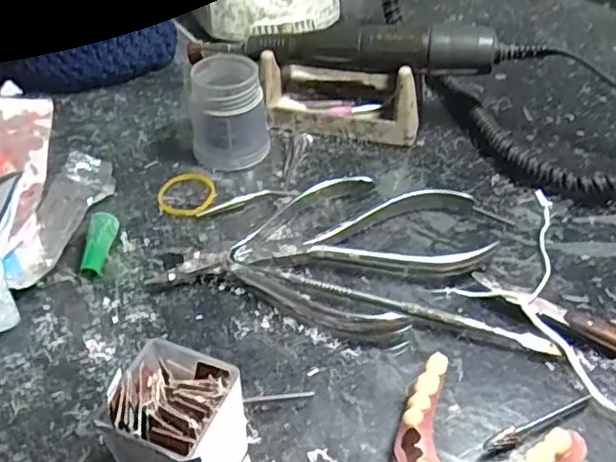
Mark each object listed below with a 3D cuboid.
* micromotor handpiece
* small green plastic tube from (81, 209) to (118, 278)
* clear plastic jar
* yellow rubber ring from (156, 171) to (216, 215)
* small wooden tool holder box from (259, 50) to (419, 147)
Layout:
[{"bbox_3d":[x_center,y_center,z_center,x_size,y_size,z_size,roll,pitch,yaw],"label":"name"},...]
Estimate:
[{"bbox_3d":[0.033,-0.107,0.360,0.143,0.025,0.021,10,45,10],"label":"micromotor handpiece"},{"bbox_3d":[-0.100,0.006,0.300,0.011,0.008,0.033,3,57,3],"label":"small green plastic tube"},{"bbox_3d":[-0.043,-0.066,0.351,0.040,0.049,0.039,0,44,0],"label":"clear plastic jar"},{"bbox_3d":[-0.066,-0.022,0.338,0.032,0.004,0.035,0,44,0],"label":"yellow rubber ring"},{"bbox_3d":[0.022,-0.087,0.380,0.095,0.041,0.050,11,45,11],"label":"small wooden tool holder box"}]

